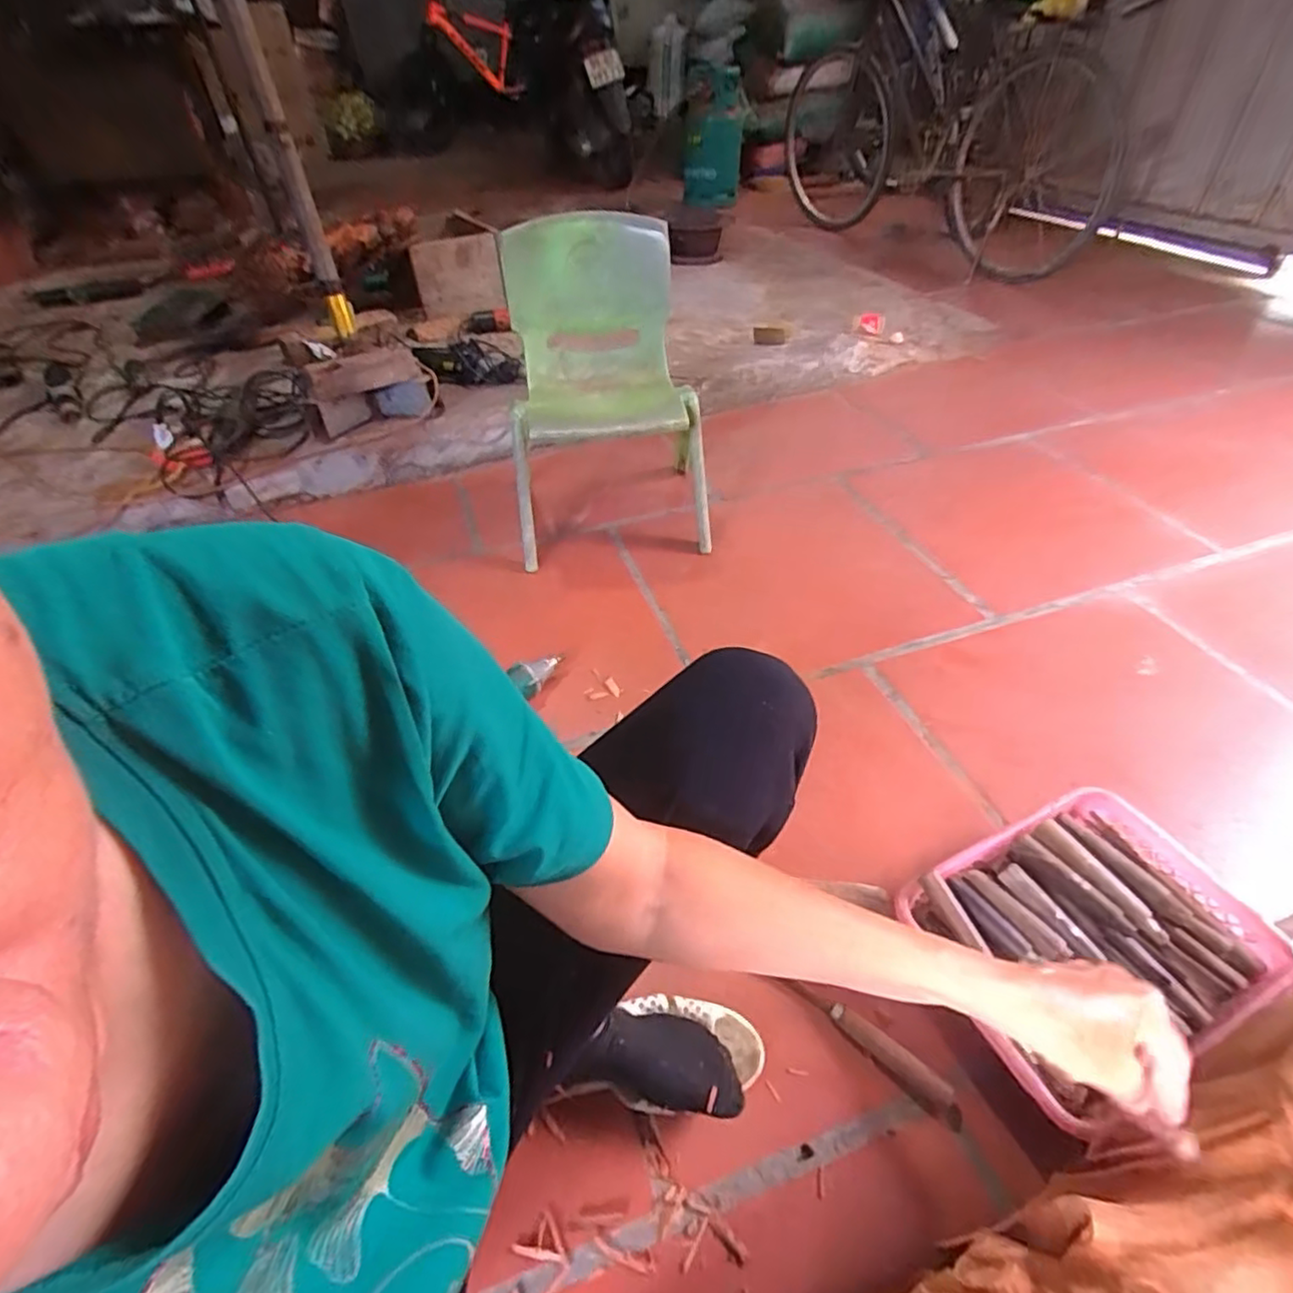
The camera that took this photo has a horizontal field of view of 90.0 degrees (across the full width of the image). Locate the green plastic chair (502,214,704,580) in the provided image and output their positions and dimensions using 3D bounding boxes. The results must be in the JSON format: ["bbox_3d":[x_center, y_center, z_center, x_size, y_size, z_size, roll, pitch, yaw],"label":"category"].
[{"bbox_3d":[-0.071,-0.450,1.163,0.341,0.470,0.338,-4,44,-2],"label":"green plastic chair"}]

